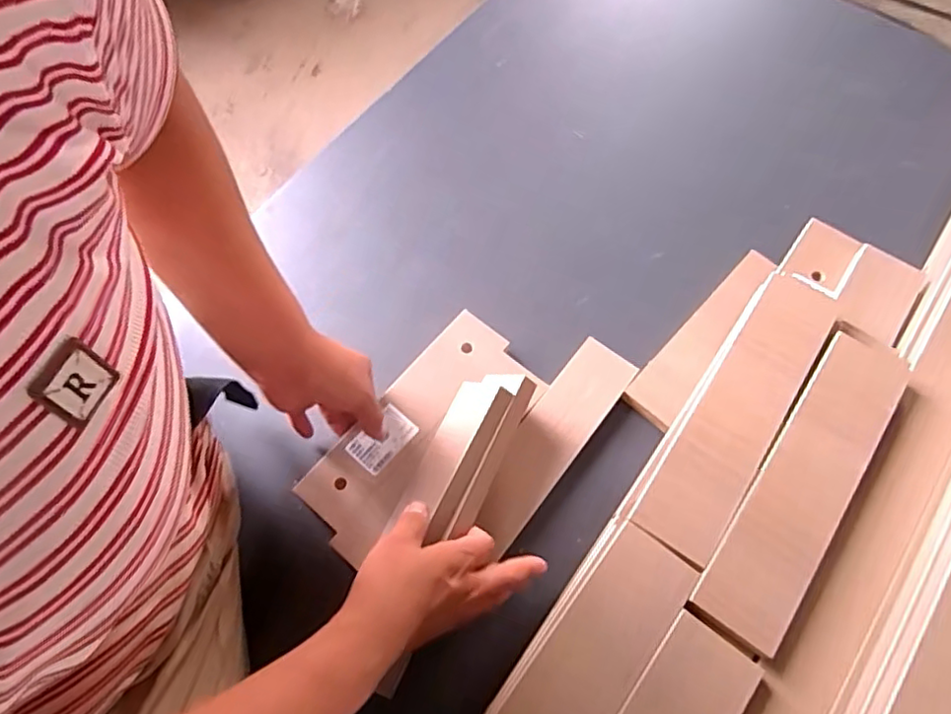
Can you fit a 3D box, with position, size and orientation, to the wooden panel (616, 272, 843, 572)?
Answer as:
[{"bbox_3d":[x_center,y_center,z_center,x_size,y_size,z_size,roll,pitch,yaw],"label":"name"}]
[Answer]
[{"bbox_3d":[0.199,0.032,0.465,0.064,0.008,0.254,32,70,17],"label":"wooden panel"}]

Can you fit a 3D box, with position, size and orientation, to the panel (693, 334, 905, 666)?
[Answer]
[{"bbox_3d":[0.234,0.085,0.433,0.059,0.009,0.242,33,71,18],"label":"panel"}]

